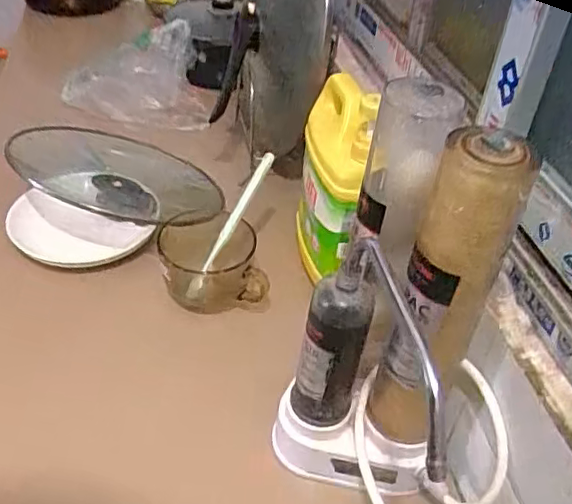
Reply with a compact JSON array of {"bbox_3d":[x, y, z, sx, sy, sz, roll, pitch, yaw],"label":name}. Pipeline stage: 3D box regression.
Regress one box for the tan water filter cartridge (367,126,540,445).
[{"bbox_3d":[0.109,0.037,0.421,0.057,0.254,0.046,16,42,13],"label":"tan water filter cartridge"}]

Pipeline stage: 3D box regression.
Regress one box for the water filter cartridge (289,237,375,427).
[{"bbox_3d":[0.037,0.060,0.461,0.049,0.177,0.047,8,40,5],"label":"water filter cartridge"}]

